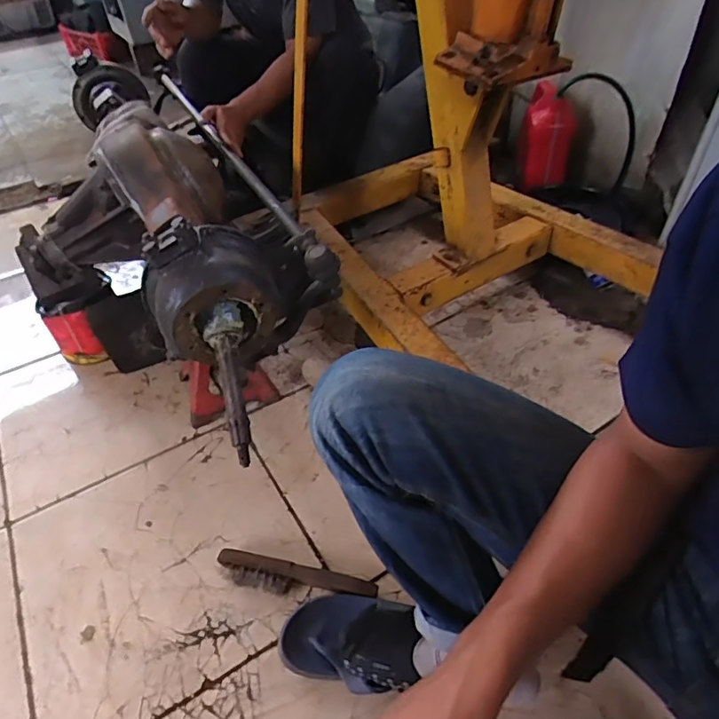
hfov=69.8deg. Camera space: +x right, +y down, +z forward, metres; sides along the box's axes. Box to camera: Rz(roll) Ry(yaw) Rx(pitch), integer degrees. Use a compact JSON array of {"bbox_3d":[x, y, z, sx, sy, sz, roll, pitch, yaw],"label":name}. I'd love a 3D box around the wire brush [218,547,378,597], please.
[{"bbox_3d":[-0.093,0.322,0.756,0.234,0.031,0.048,5,45,7],"label":"wire brush"}]

